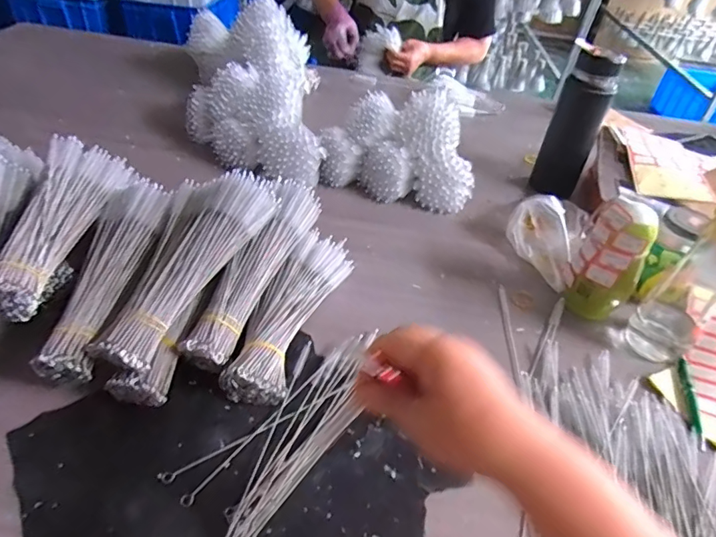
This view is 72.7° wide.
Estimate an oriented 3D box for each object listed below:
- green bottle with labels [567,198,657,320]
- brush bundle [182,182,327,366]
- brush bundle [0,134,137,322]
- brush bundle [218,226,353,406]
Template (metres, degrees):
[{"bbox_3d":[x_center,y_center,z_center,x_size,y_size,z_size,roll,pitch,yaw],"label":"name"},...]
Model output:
[{"bbox_3d":[0.307,-0.009,0.596,0.074,0.150,0.055,27,46,24],"label":"green bottle with labels"},{"bbox_3d":[-0.115,-0.001,0.552,0.052,0.052,0.241,19,60,16],"label":"brush bundle"},{"bbox_3d":[-0.314,-0.054,0.513,0.078,0.059,0.248,3,42,-5],"label":"brush bundle"},{"bbox_3d":[-0.075,0.048,0.559,0.067,0.051,0.239,17,43,10],"label":"brush bundle"}]

